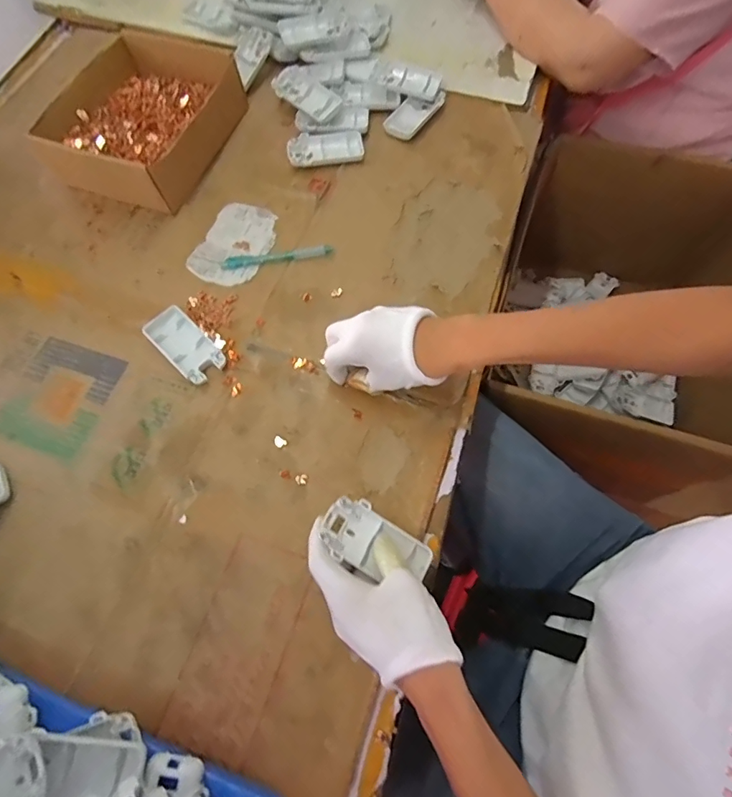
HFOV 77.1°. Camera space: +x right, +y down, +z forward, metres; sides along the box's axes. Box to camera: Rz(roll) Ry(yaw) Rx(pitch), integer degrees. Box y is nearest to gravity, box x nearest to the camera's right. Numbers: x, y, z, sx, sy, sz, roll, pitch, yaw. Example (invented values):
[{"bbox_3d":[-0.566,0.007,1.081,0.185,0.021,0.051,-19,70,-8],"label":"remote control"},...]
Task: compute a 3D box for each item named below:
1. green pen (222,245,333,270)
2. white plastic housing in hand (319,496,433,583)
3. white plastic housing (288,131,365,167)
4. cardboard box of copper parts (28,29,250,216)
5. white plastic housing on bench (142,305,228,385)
[{"bbox_3d":[-0.103,-0.165,0.534,0.127,0.006,0.017,-6,68,-1],"label":"green pen"},{"bbox_3d":[0.008,0.122,0.386,0.092,0.022,0.048,33,73,13],"label":"white plastic housing in hand"},{"bbox_3d":[-0.052,-0.324,0.597,0.096,0.013,0.048,-6,68,-1],"label":"white plastic housing"},{"bbox_3d":[-0.279,-0.357,0.586,0.199,0.069,0.220,18,70,8],"label":"cardboard box of copper parts"},{"bbox_3d":[-0.192,-0.057,0.488,0.096,0.012,0.046,42,75,16],"label":"white plastic housing on bench"}]

